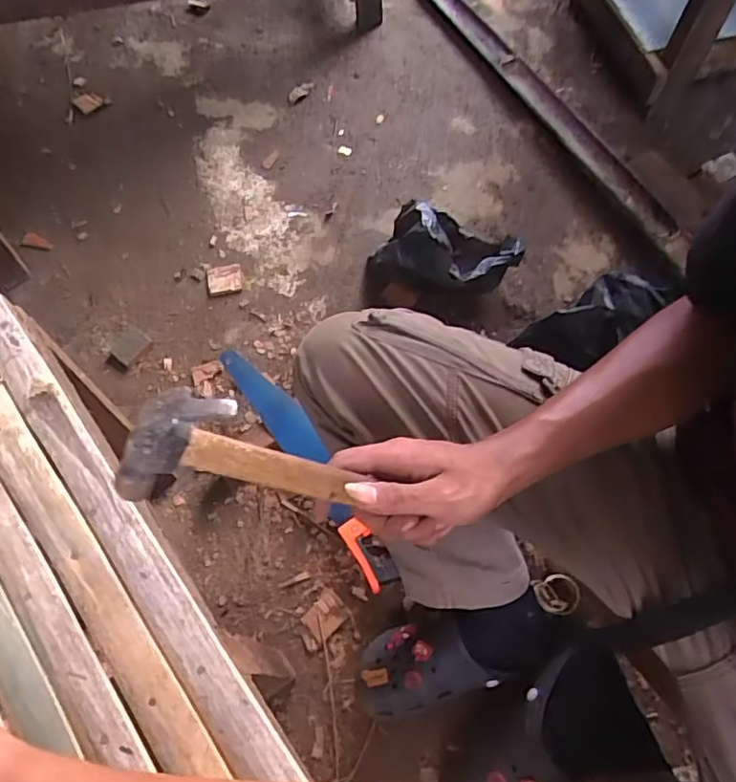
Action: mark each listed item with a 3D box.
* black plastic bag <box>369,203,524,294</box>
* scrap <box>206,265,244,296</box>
[{"bbox_3d":[0.128,-0.241,0.976,0.256,0.120,0.131,10,64,7],"label":"black plastic bag"},{"bbox_3d":[-0.255,-0.199,1.020,0.062,0.008,0.060,-11,63,-3],"label":"scrap"}]

